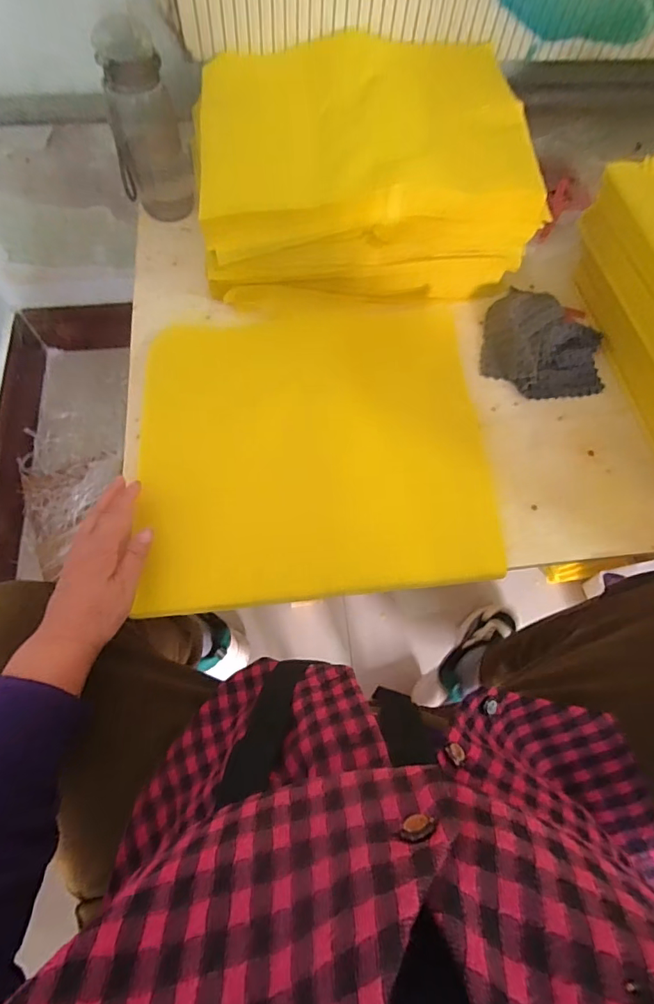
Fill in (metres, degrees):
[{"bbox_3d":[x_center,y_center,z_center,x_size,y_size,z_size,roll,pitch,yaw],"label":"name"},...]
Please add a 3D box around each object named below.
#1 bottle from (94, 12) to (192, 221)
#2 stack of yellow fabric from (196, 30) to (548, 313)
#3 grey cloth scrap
[{"bbox_3d":[-0.221,-0.460,0.565,0.074,0.181,0.073,7,67,1],"label":"bottle"},{"bbox_3d":[0.036,-0.393,0.556,0.351,0.150,0.281,-7,68,-5],"label":"stack of yellow fabric"},{"bbox_3d":[0.257,-0.186,0.542,0.134,0.034,0.128,11,67,2],"label":"grey cloth scrap"}]

